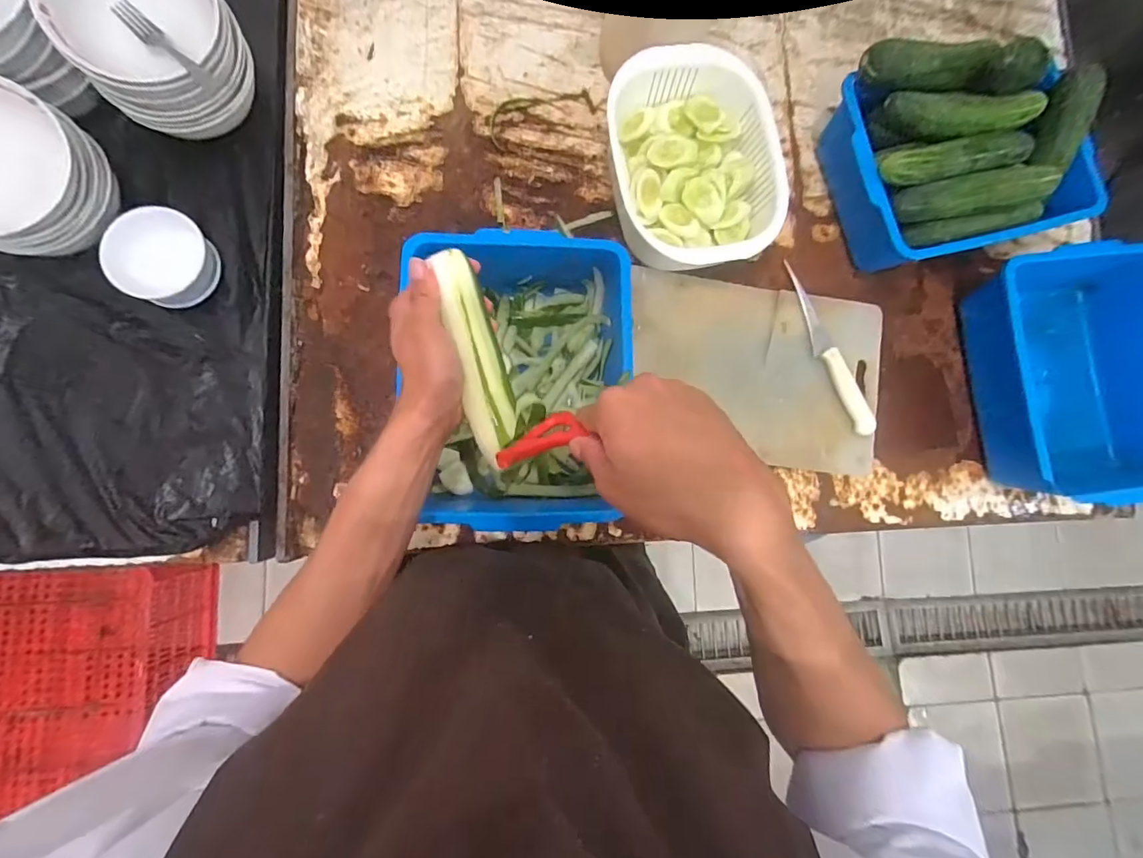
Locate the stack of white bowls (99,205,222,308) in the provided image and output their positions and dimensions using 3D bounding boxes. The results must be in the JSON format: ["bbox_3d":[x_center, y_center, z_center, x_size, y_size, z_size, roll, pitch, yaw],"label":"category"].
[{"bbox_3d":[-0.440,-0.181,0.543,0.085,0.070,0.093,15,82,-3],"label":"stack of white bowls"}]

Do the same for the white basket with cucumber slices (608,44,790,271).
[{"bbox_3d":[0.139,-0.311,0.608,0.187,0.097,0.243,-19,85,-7],"label":"white basket with cucumber slices"}]

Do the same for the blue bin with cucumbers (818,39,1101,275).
[{"bbox_3d":[0.487,-0.331,0.610,0.306,0.168,0.216,-12,84,-7],"label":"blue bin with cucumbers"}]

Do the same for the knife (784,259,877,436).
[{"bbox_3d":[0.329,-0.103,0.637,0.031,0.012,0.234,-23,87,-8],"label":"knife"}]

